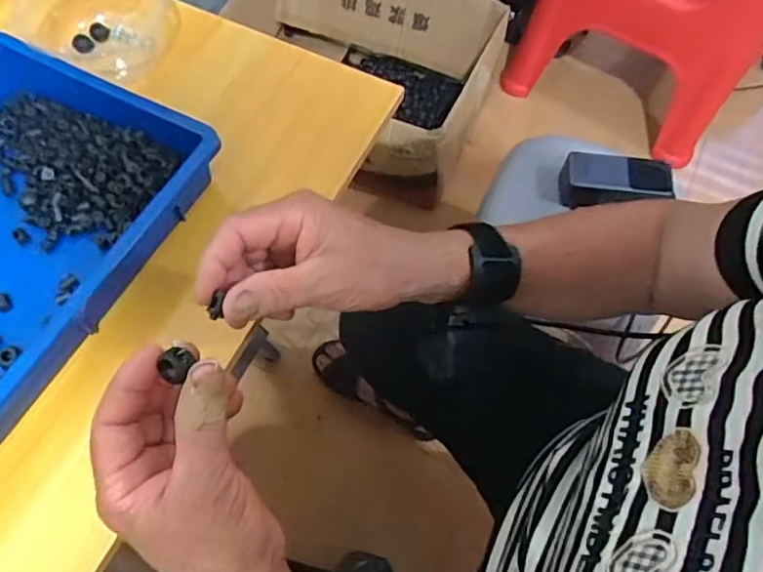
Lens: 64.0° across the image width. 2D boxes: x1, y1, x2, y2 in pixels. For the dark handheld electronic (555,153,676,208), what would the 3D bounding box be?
[{"bbox_3d":[0.299,-0.134,0.788,0.136,0.056,0.046,8,63,1],"label":"dark handheld electronic"}]

